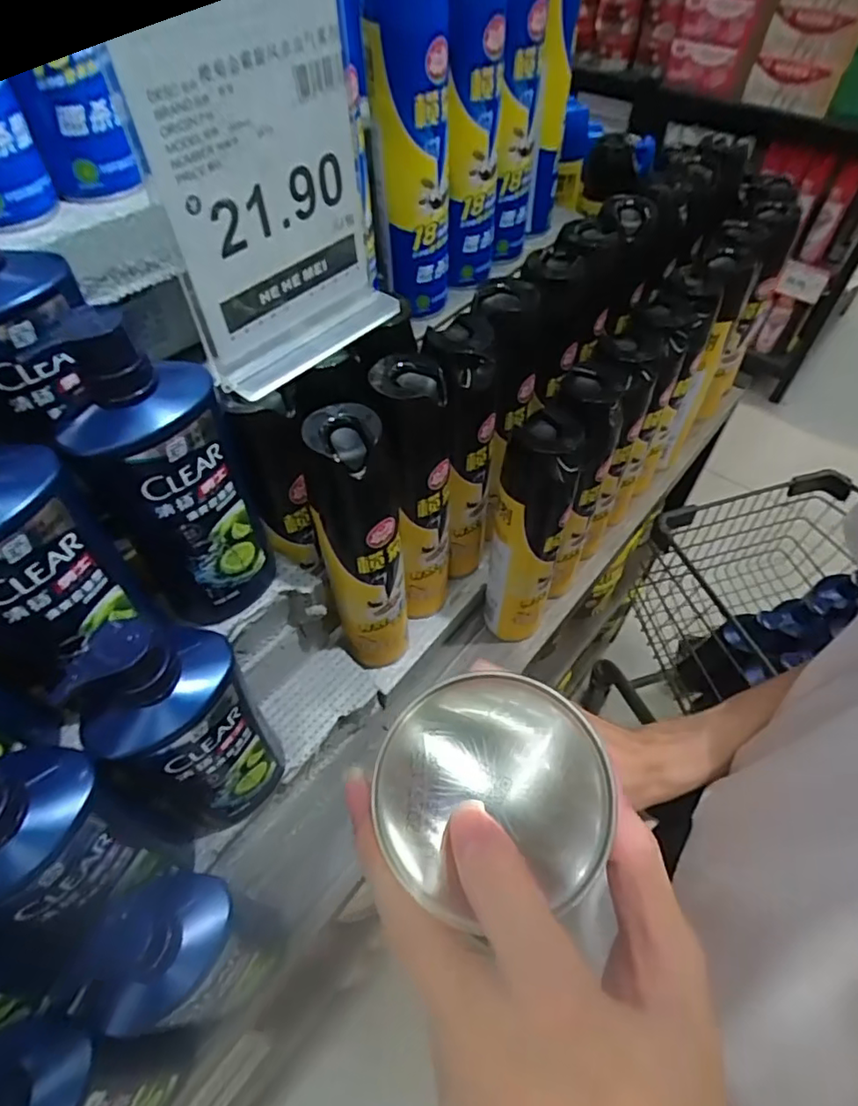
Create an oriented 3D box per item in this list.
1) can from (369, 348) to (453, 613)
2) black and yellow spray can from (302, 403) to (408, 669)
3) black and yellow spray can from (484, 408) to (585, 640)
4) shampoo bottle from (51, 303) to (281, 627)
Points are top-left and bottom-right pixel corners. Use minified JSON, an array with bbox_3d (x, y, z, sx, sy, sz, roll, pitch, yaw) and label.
[{"bbox_3d":[-0.009,-0.040,0.517,0.054,0.271,0.051,-12,54,-9],"label":"can"},{"bbox_3d":[-0.054,0.006,0.485,0.063,0.277,0.050,-8,53,-5],"label":"black and yellow spray can"},{"bbox_3d":[0.090,-0.012,0.555,0.059,0.262,0.061,8,54,7],"label":"black and yellow spray can"},{"bbox_3d":[-0.161,-0.041,0.373,0.090,0.229,0.054,-29,58,-19],"label":"shampoo bottle"}]

